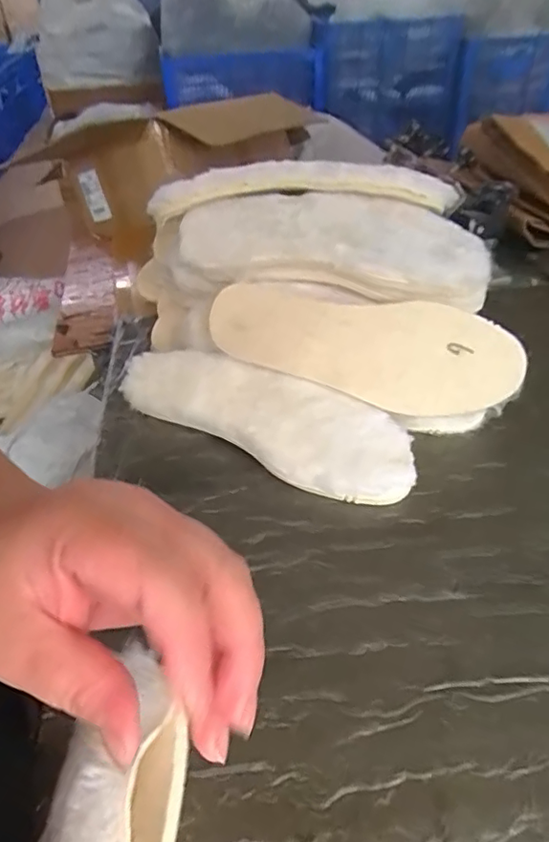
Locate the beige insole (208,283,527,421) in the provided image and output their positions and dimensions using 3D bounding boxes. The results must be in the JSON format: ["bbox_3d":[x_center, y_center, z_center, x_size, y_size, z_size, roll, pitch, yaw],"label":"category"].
[{"bbox_3d":[0.075,-0.064,0.475,0.261,0.091,0.027,13,5,2],"label":"beige insole"}]

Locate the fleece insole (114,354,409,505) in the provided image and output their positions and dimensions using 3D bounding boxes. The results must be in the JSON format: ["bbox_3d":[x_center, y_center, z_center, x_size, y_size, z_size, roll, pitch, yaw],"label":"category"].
[{"bbox_3d":[-0.013,-0.003,0.476,0.266,0.022,0.086,18,67,18],"label":"fleece insole"}]

